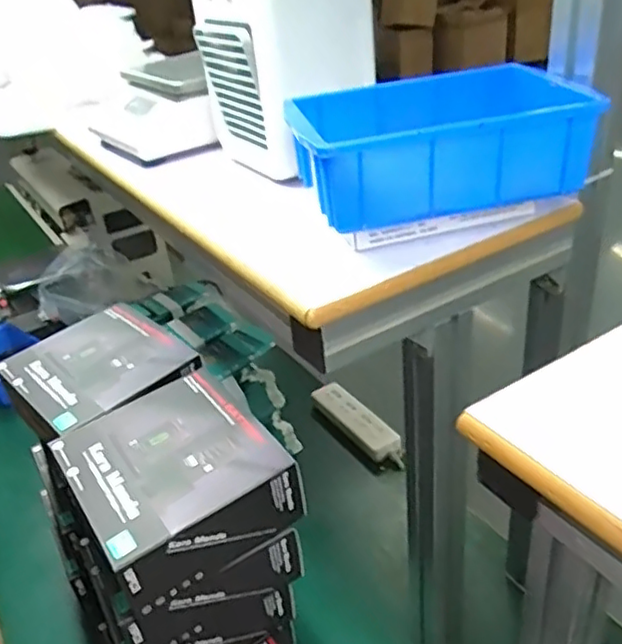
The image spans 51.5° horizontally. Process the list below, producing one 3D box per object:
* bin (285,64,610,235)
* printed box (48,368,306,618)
[{"bbox_3d":[0.087,-0.133,0.482,0.186,0.067,0.133,-12,32,-9],"label":"bin"},{"bbox_3d":[-0.117,0.136,0.556,0.153,0.077,0.161,-25,36,-27],"label":"printed box"}]

